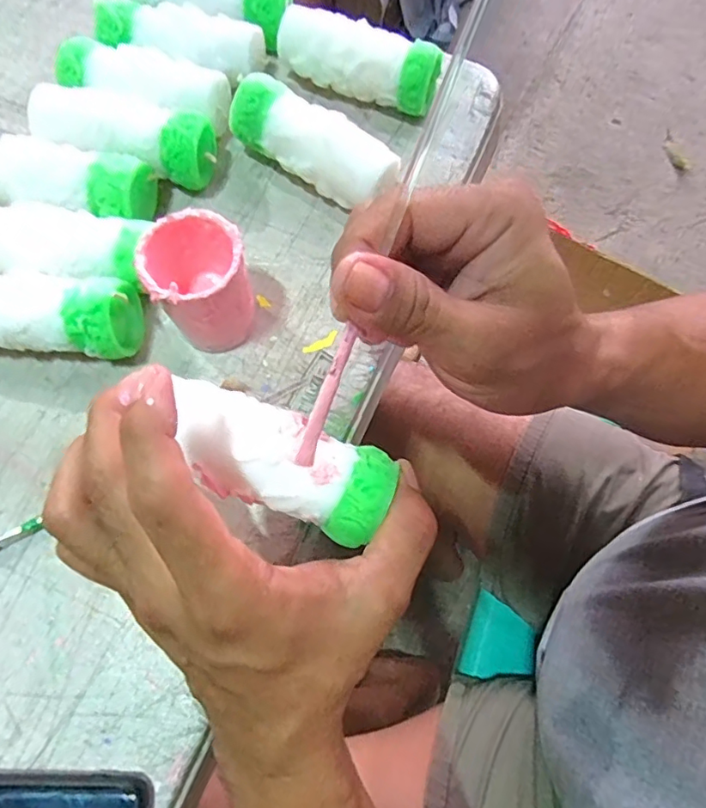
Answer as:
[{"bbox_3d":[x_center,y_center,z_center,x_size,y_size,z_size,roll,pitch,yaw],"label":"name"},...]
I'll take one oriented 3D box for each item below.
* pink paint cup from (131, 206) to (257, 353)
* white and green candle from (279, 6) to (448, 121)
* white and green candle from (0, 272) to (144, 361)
[{"bbox_3d":[-0.077,-0.058,0.285,0.048,0.062,0.053,-18,69,-7],"label":"pink paint cup"},{"bbox_3d":[0.005,-0.227,0.352,0.113,0.034,0.034,26,71,10],"label":"white and green candle"},{"bbox_3d":[-0.171,-0.046,0.295,0.112,0.045,0.043,4,68,2],"label":"white and green candle"}]

